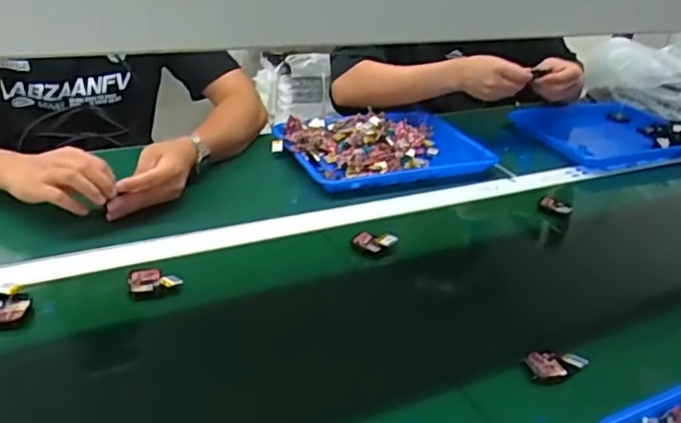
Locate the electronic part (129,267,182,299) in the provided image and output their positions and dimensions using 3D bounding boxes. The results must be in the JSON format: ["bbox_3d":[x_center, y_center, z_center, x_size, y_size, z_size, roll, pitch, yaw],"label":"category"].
[{"bbox_3d":[-0.208,0.077,0.668,0.056,0.013,0.037,-2,28,-15],"label":"electronic part"}]

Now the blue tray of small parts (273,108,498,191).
[{"bbox_3d":[0.074,-0.117,1.018,0.331,0.039,0.229,-9,31,-27],"label":"blue tray of small parts"}]

